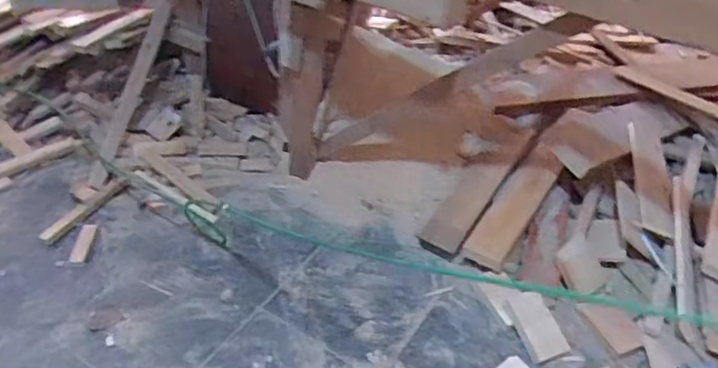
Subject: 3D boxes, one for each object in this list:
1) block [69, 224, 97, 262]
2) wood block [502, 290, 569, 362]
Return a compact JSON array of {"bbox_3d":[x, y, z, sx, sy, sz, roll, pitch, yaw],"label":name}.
[{"bbox_3d":[-0.629,0.134,1.380,0.032,0.020,0.097,7,60,4],"label":"block"},{"bbox_3d":[0.387,0.306,1.312,0.084,0.018,0.150,-20,60,-5],"label":"wood block"}]

